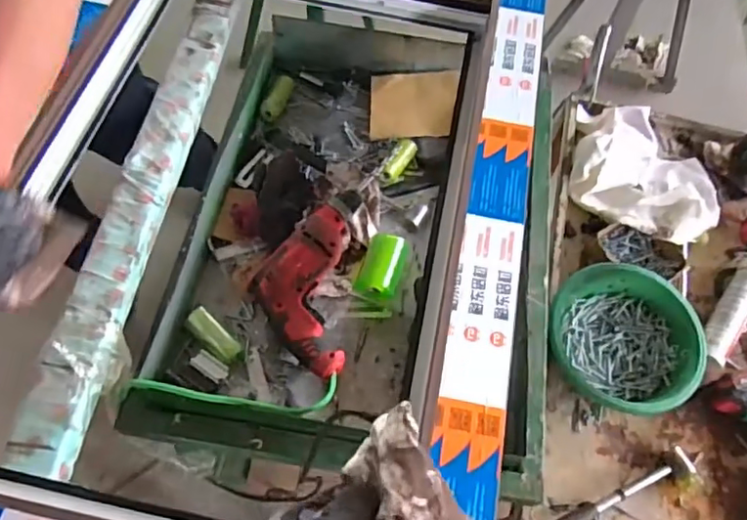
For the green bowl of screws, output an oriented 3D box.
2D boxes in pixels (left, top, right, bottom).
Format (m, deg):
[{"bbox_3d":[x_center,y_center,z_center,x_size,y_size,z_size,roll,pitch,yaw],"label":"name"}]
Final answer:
[{"bbox_3d":[0.374,0.117,0.901,0.227,0.074,0.223,2,61,-3],"label":"green bowl of screws"}]

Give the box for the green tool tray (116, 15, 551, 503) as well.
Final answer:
[{"bbox_3d":[0.005,-0.064,0.899,0.513,0.092,0.730,11,61,2],"label":"green tool tray"}]

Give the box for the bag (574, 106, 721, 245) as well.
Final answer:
[{"bbox_3d":[0.485,-0.157,1.069,0.256,0.098,0.282,18,61,6],"label":"bag"}]

